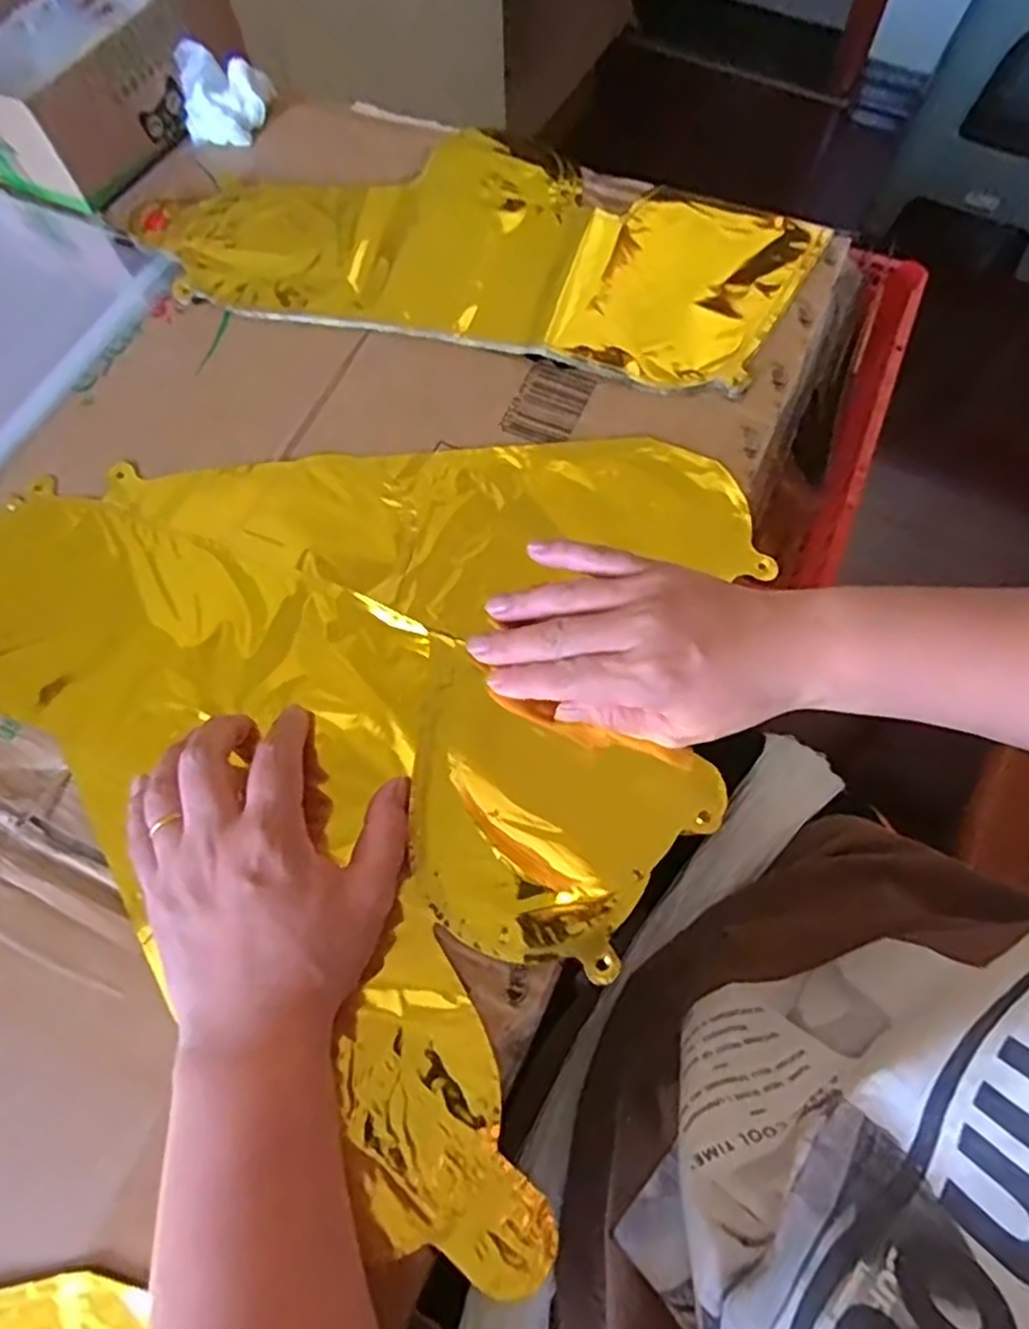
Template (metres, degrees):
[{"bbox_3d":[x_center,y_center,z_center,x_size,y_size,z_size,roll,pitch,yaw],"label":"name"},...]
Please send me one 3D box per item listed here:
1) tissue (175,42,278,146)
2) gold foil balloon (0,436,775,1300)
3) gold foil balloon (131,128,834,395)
[{"bbox_3d":[-0.199,-0.392,0.515,0.062,0.045,0.043,-14,68,-4],"label":"tissue"},{"bbox_3d":[-0.106,-0.005,0.376,0.411,0.020,0.365,24,70,11],"label":"gold foil balloon"},{"bbox_3d":[-0.025,-0.271,0.467,0.400,0.023,0.163,13,69,7],"label":"gold foil balloon"}]

